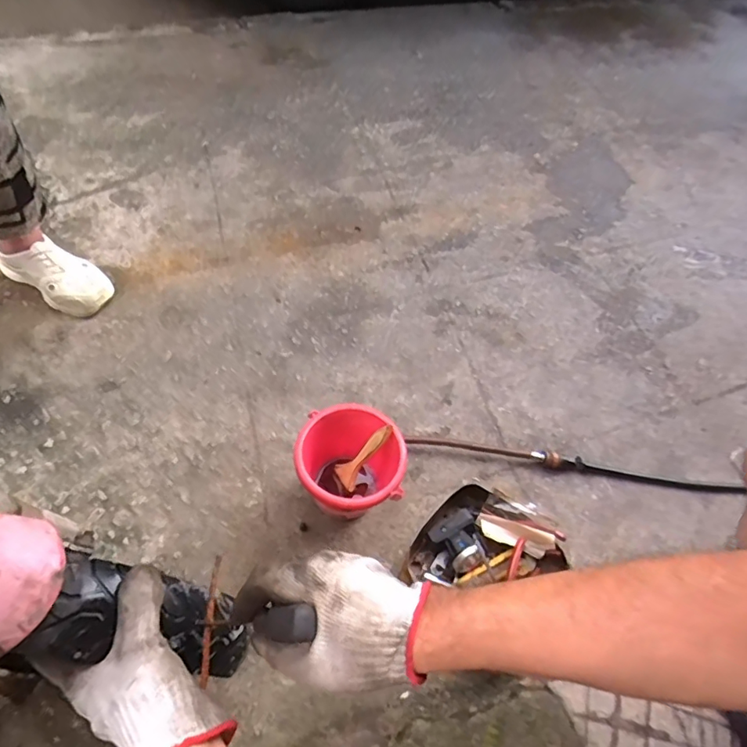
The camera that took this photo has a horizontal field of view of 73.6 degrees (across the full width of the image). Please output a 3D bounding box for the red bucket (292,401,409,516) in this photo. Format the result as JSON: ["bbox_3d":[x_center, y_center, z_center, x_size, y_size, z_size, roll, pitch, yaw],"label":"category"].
[{"bbox_3d":[-0.033,0.145,0.725,0.144,0.146,0.142,3,58,-5],"label":"red bucket"}]

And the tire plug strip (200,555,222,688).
[{"bbox_3d":[-0.130,0.195,0.400,0.007,0.008,0.090,3,76,-3],"label":"tire plug strip"}]

